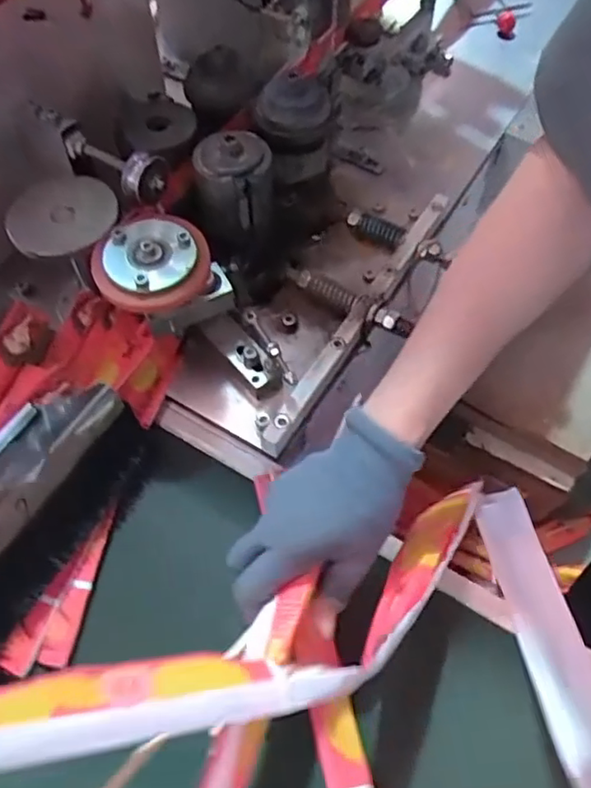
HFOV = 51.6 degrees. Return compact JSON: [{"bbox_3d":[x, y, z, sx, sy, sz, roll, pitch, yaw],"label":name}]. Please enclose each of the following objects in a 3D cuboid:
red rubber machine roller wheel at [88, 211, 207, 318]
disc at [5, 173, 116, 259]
[{"bbox_3d":[-0.107,-0.101,0.455,0.082,0.021,0.084,0,61,0],"label":"red rubber machine roller wheel"},{"bbox_3d":[-0.185,-0.143,0.478,0.081,0.011,0.079,0,61,0],"label":"disc"}]

